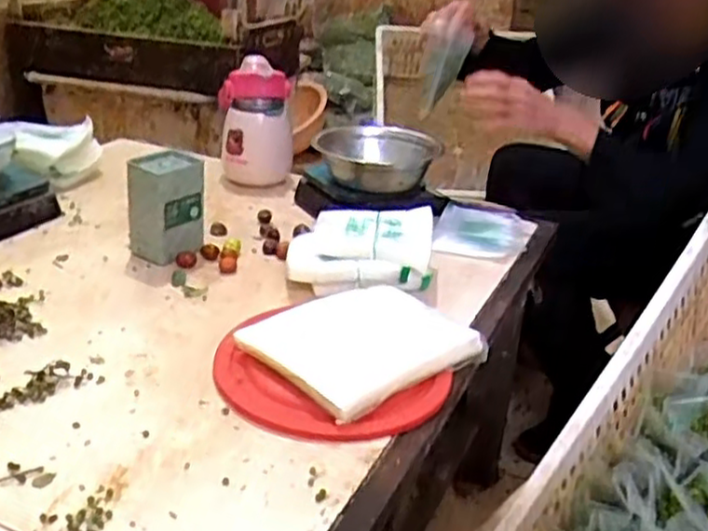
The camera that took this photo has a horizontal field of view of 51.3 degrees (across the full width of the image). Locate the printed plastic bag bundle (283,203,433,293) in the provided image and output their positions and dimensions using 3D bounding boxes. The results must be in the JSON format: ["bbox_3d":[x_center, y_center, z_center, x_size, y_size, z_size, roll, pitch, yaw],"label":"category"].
[{"bbox_3d":[0.012,-0.017,0.908,0.187,0.067,0.125,0,25,-7],"label":"printed plastic bag bundle"}]

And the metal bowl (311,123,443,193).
[{"bbox_3d":[0.041,-0.157,1.102,0.175,0.057,0.187,3,25,-1],"label":"metal bowl"}]

